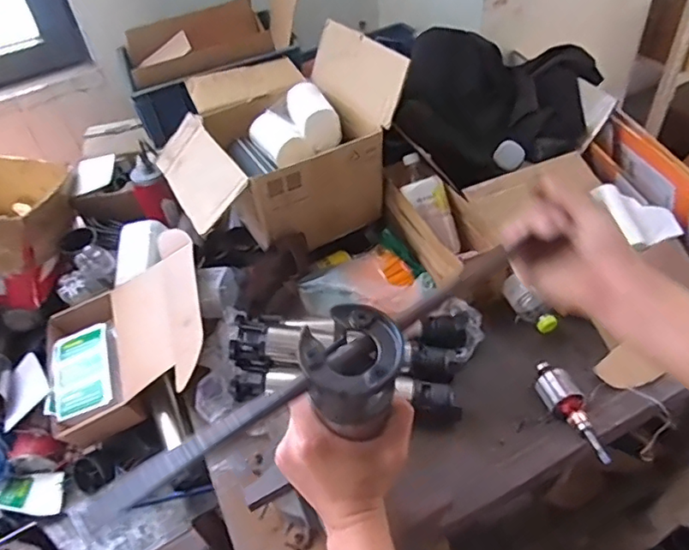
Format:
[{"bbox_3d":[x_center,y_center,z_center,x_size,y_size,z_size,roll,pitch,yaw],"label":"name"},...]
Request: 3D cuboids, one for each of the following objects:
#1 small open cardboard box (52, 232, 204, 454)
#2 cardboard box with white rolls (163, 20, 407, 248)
[{"bbox_3d":[-0.392,0.114,0.989,0.303,0.167,0.344,-14,45,-7],"label":"small open cardboard box"},{"bbox_3d":[-0.146,-0.285,1.092,0.428,0.255,0.424,-21,46,-13],"label":"cardboard box with white rolls"}]

